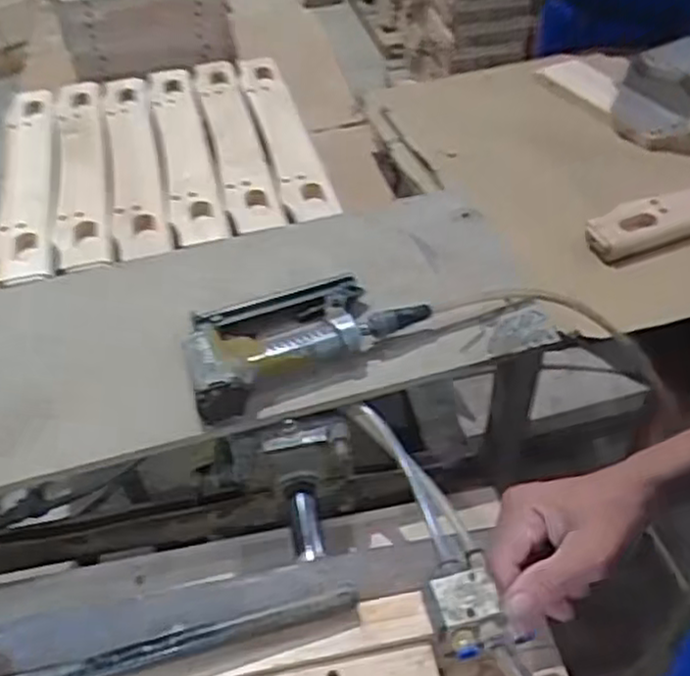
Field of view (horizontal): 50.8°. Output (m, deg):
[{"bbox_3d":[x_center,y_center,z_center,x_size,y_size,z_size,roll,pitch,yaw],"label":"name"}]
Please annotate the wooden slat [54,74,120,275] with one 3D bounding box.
[{"bbox_3d":[-0.386,-0.251,1.061,0.070,0.026,0.523,-14,46,-9],"label":"wooden slat"}]

